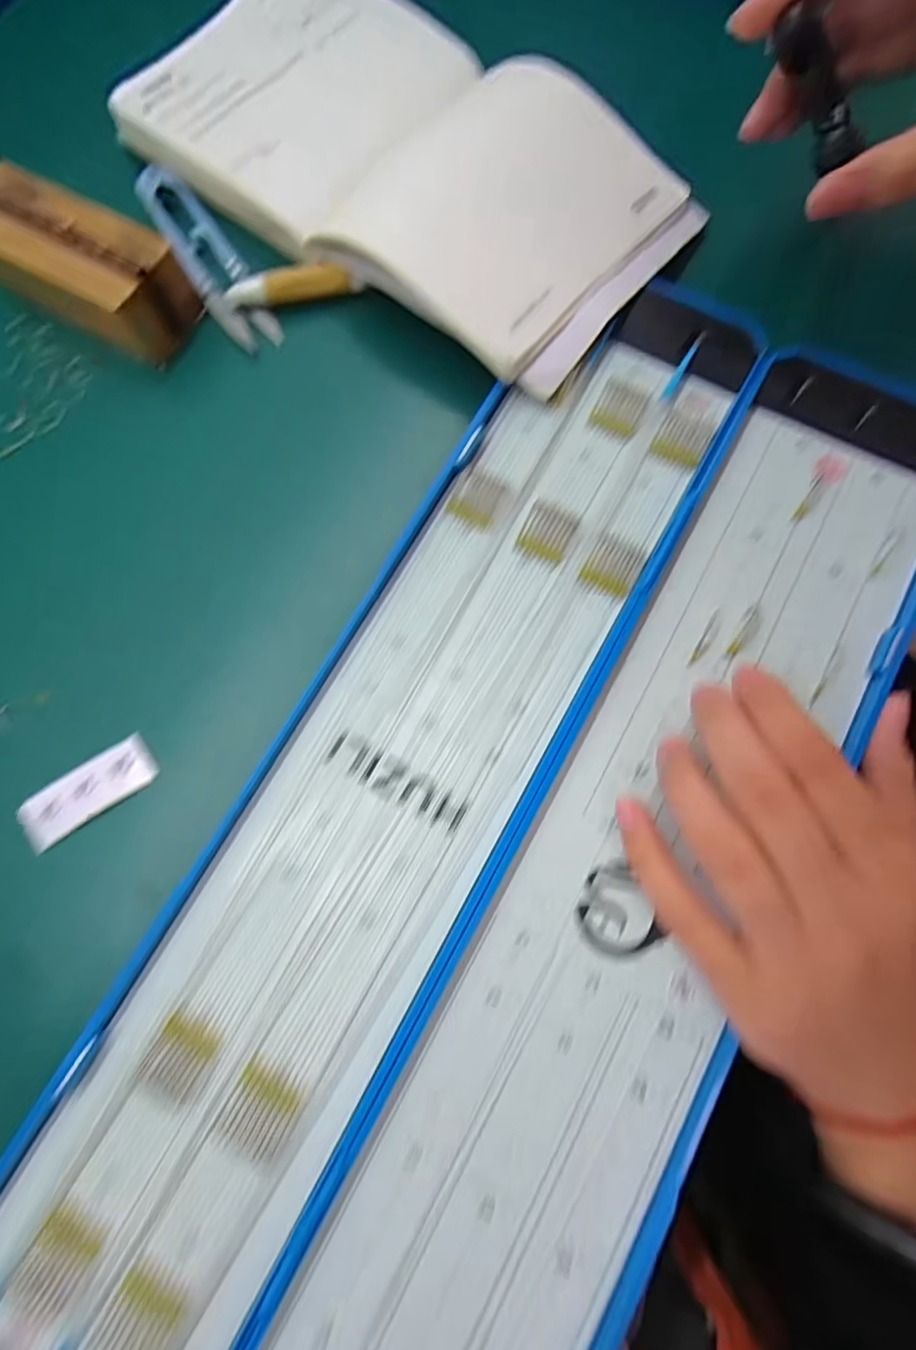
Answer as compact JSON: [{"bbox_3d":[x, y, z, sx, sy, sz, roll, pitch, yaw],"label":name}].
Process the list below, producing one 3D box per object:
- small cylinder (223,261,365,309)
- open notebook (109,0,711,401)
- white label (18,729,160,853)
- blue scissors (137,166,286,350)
[{"bbox_3d":[-0.072,-0.169,0.242,0.059,0.012,0.009,-6,78,-1],"label":"small cylinder"},{"bbox_3d":[-0.024,-0.228,0.242,0.241,0.019,0.128,38,81,8],"label":"open notebook"},{"bbox_3d":[-0.133,0.042,0.202,0.048,0.004,0.019,-35,80,-6],"label":"white label"},{"bbox_3d":[-0.112,-0.187,0.249,0.024,0.007,0.104,-31,80,-6],"label":"blue scissors"}]

